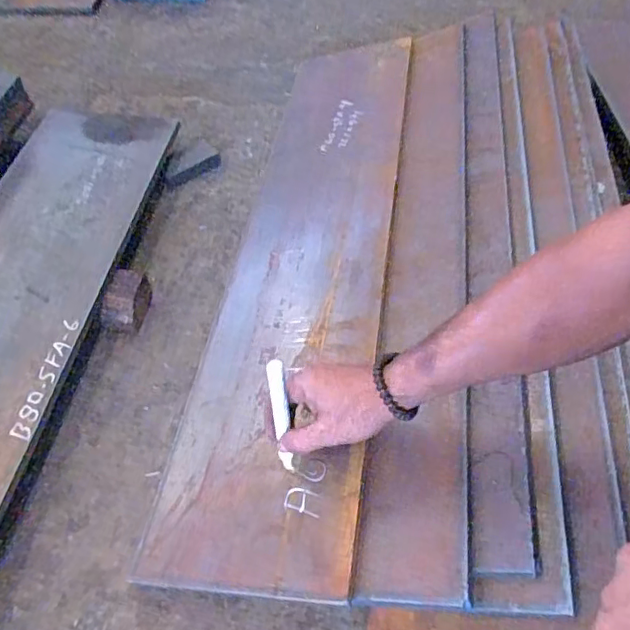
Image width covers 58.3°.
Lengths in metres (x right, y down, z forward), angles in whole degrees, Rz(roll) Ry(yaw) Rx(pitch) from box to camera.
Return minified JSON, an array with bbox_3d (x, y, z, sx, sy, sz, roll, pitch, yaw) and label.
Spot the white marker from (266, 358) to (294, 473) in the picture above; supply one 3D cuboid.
[{"bbox_3d":[-0.031,0.097,0.526,0.015,0.131,0.015,-10,33,-9],"label":"white marker"}]

